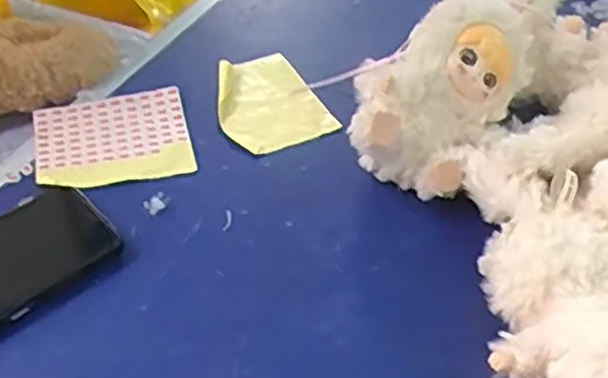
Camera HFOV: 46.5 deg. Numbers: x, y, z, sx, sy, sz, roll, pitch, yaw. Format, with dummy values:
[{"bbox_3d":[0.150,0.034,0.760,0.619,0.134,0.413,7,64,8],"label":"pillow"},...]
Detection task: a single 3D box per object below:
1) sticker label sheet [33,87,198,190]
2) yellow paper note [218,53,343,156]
[{"bbox_3d":[-0.155,-0.039,0.577,0.120,0.011,0.101,-10,48,-14],"label":"sticker label sheet"},{"bbox_3d":[-0.033,-0.076,0.618,0.087,0.012,0.118,-17,50,-20],"label":"yellow paper note"}]

